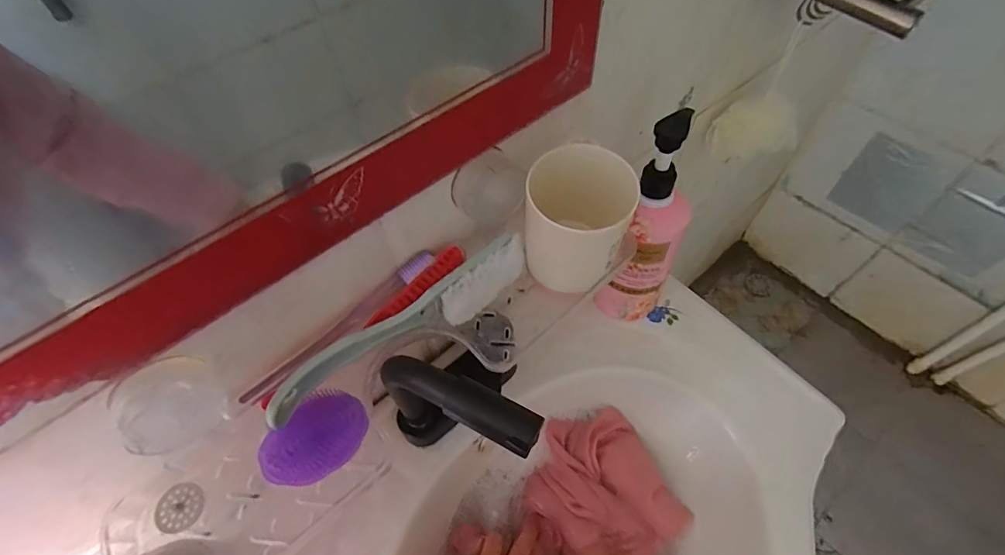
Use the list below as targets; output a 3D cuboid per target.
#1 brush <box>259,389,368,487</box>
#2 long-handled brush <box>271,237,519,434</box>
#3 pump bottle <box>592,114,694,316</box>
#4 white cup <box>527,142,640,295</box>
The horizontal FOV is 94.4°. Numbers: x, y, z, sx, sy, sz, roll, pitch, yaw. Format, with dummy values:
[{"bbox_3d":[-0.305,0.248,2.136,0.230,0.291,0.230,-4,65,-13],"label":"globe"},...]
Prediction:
[{"bbox_3d":[-0.131,0.112,0.326,0.059,0.020,0.070,30,62,20],"label":"brush"},{"bbox_3d":[-0.072,0.039,0.362,0.225,0.037,0.030,-35,62,-20],"label":"long-handled brush"},{"bbox_3d":[0.151,-0.044,0.474,0.067,0.225,0.083,30,62,20],"label":"pump bottle"},{"bbox_3d":[0.061,-0.047,0.372,0.077,0.095,0.082,-1,56,1],"label":"white cup"}]

